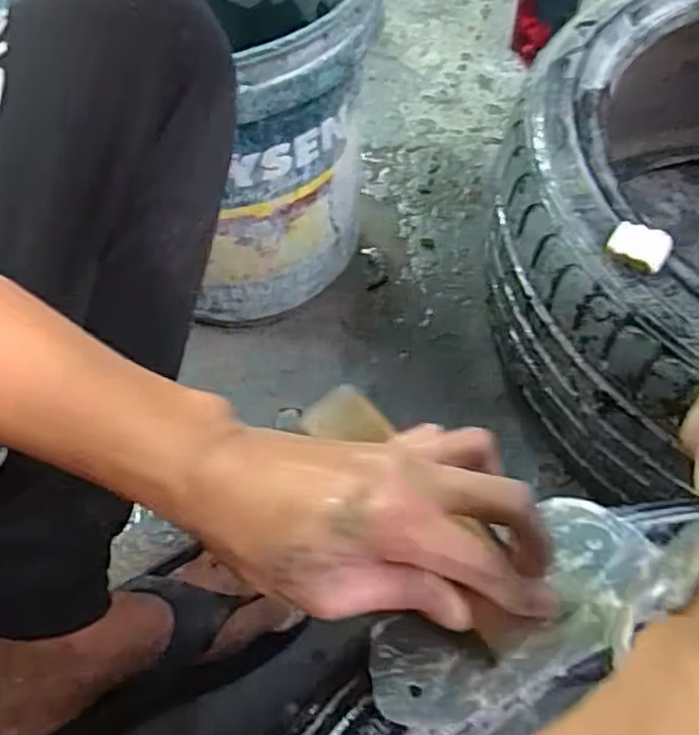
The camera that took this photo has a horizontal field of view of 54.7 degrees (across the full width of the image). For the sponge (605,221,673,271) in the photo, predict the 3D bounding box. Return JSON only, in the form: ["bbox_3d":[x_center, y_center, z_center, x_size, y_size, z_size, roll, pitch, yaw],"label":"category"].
[{"bbox_3d":[0.187,-0.078,0.438,0.037,0.021,0.020,29,64,21],"label":"sponge"}]

